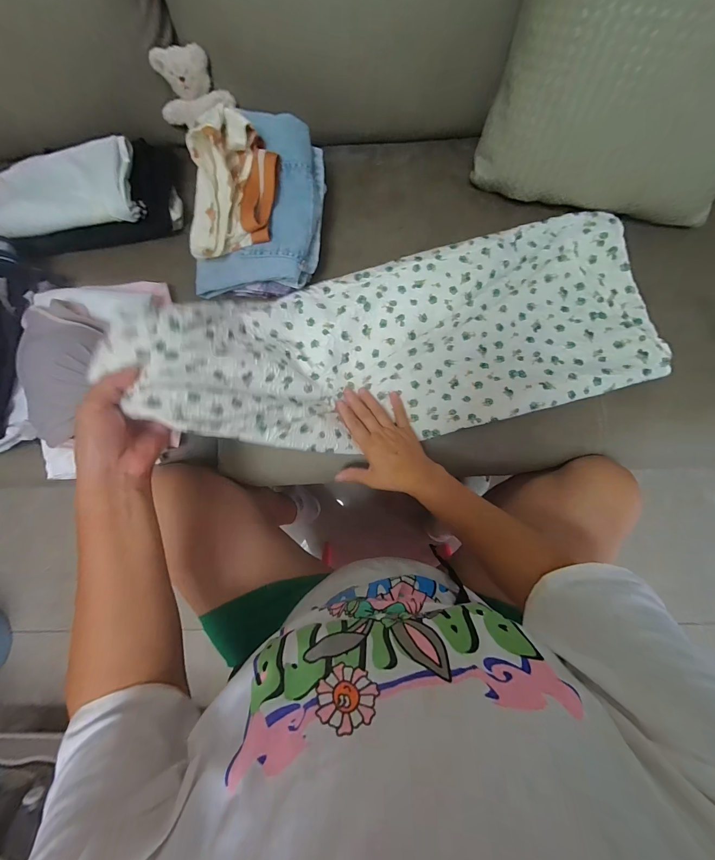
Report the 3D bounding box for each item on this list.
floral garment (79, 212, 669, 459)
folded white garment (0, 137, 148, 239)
[{"bbox_3d":[0.079,-0.126,0.450,0.667,0.129,0.259,-14,84,-14],"label":"floral garment"},{"bbox_3d":[-0.468,-0.375,0.512,0.258,0.039,0.122,-5,85,2],"label":"folded white garment"}]

